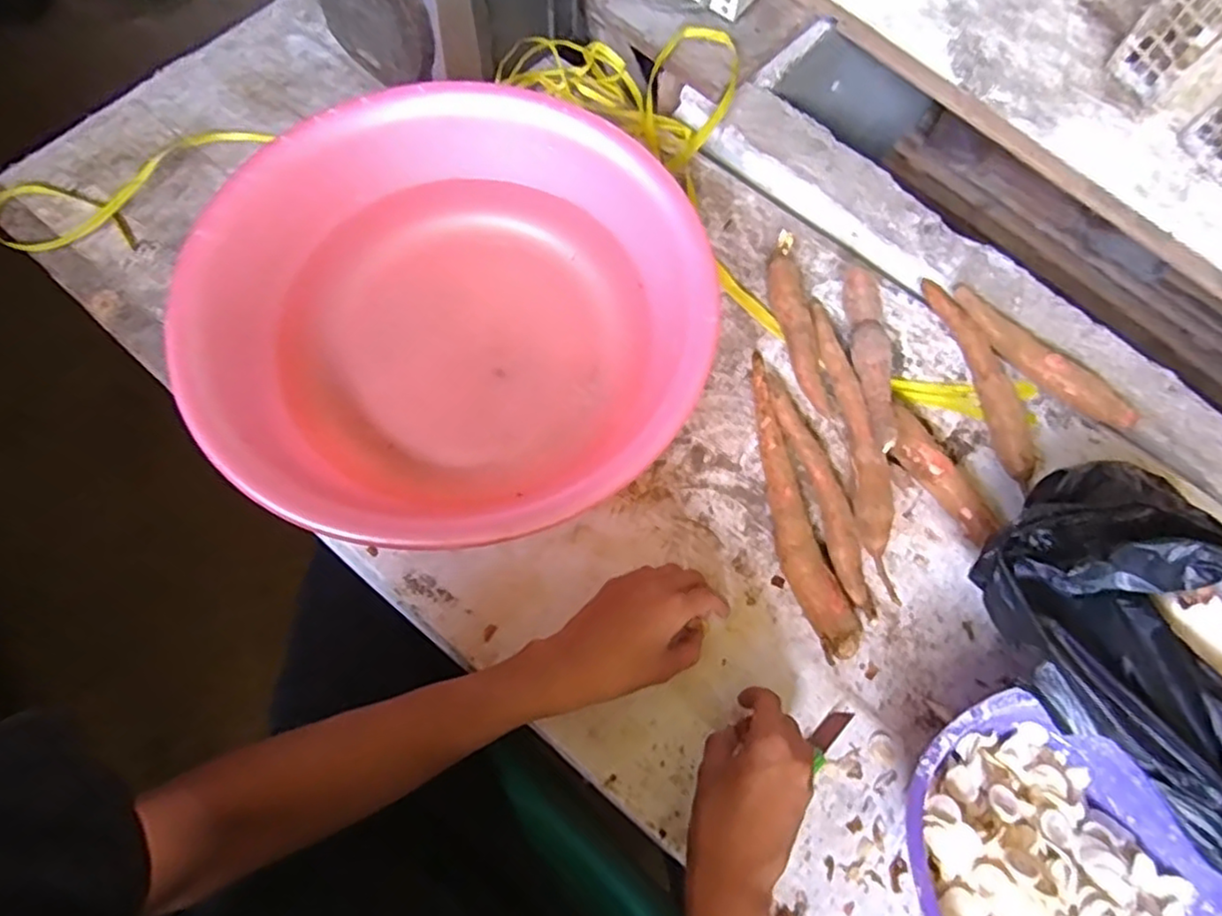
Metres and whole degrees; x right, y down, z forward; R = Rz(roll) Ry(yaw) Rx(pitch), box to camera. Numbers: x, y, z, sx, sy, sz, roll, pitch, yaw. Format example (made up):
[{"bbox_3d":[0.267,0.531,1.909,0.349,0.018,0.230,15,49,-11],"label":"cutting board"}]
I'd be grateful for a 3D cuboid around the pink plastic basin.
[{"bbox_3d":[-0.128,-0.126,0.575,0.404,0.140,0.398,1,68,-3],"label":"pink plastic basin"}]

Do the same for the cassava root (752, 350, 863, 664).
[{"bbox_3d":[0.153,0.033,0.572,0.048,0.043,0.277,-12,73,-6],"label":"cassava root"}]

